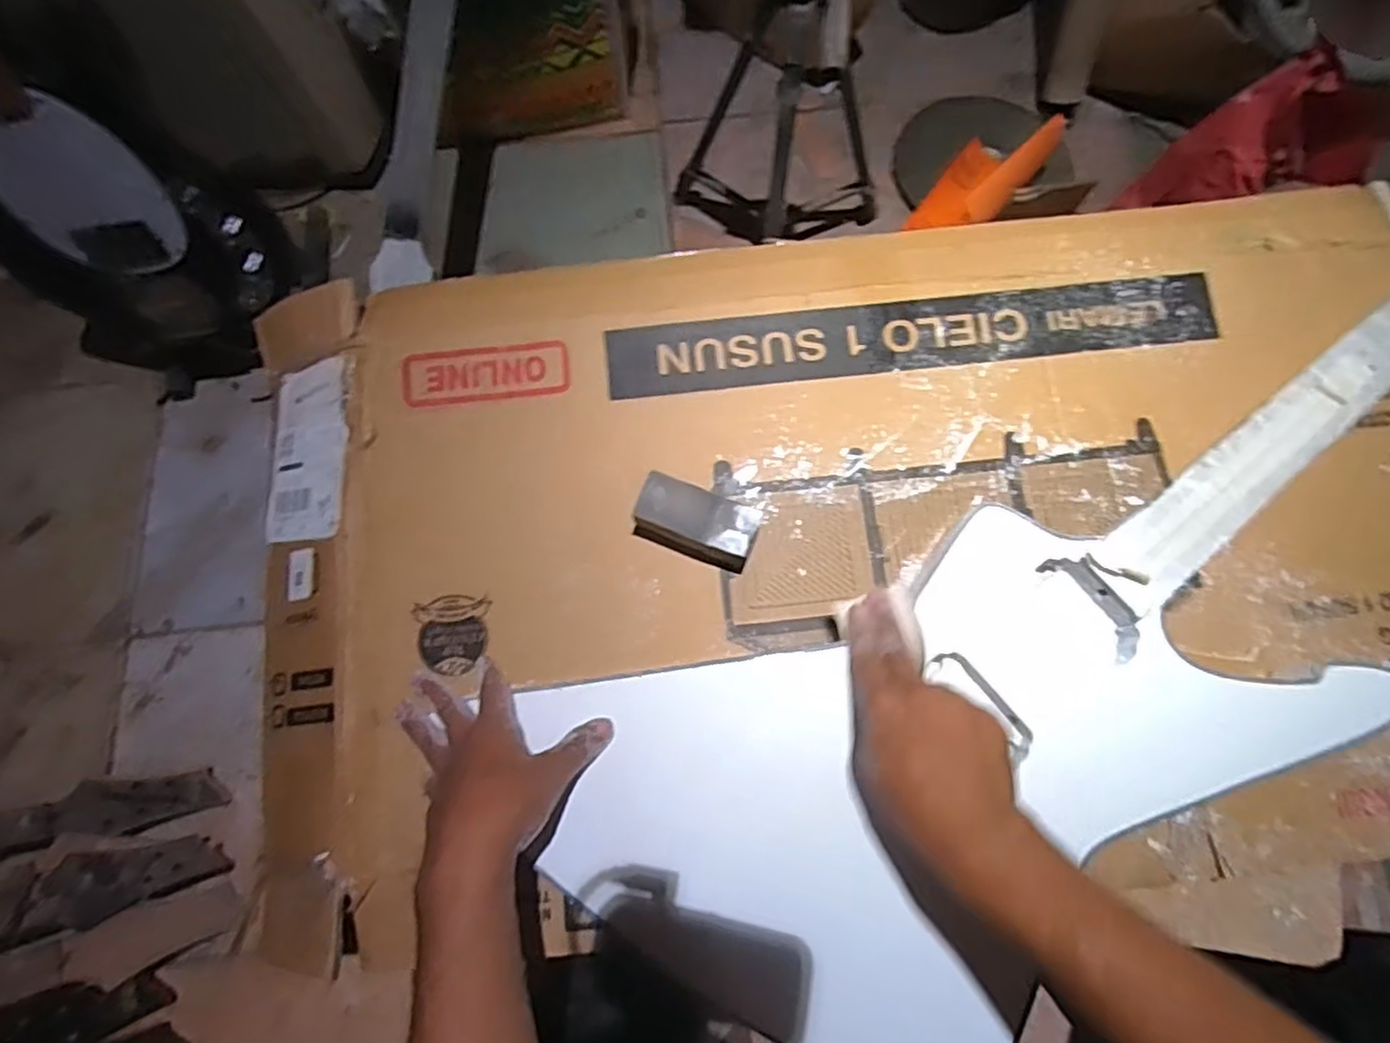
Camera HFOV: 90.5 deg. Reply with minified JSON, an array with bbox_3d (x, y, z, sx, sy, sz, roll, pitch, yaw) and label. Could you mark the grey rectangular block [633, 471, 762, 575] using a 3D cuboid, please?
[{"bbox_3d":[0.002,0.001,0.524,0.092,0.039,0.047,21,79,4],"label":"grey rectangular block"}]

